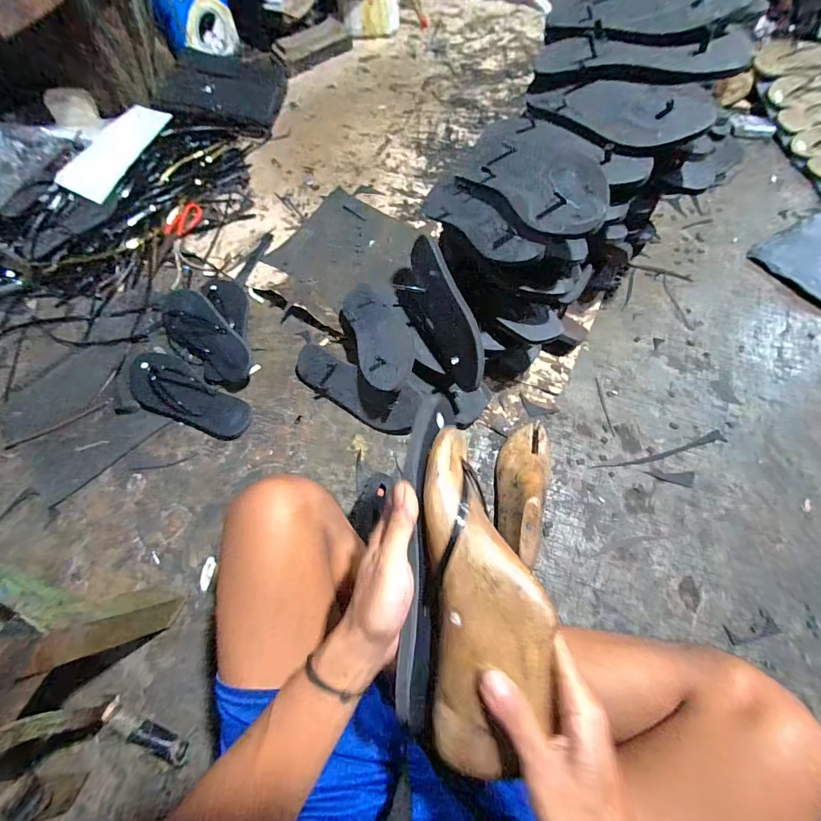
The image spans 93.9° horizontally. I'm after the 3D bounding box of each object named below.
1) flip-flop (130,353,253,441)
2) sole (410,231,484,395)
[{"bbox_3d":[-0.411,-0.025,0.692,0.259,0.023,0.095,30,71,13],"label":"flip-flop"},{"bbox_3d":[0.050,-0.148,0.602,0.016,0.097,0.245,-15,71,-31],"label":"sole"}]

